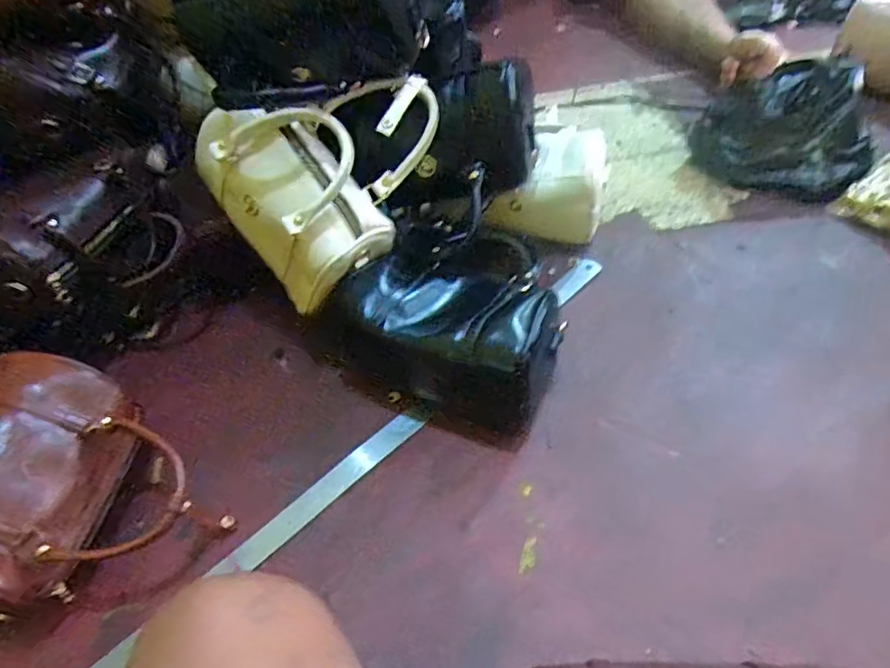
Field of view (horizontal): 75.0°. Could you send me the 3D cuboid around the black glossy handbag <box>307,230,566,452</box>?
[{"bbox_3d":[0.004,-0.005,0.627,0.231,0.114,0.157,20,56,22],"label":"black glossy handbag"}]

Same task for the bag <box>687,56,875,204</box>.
[{"bbox_3d":[0.456,-0.277,0.781,0.211,0.140,0.113,27,59,26],"label":"bag"}]

